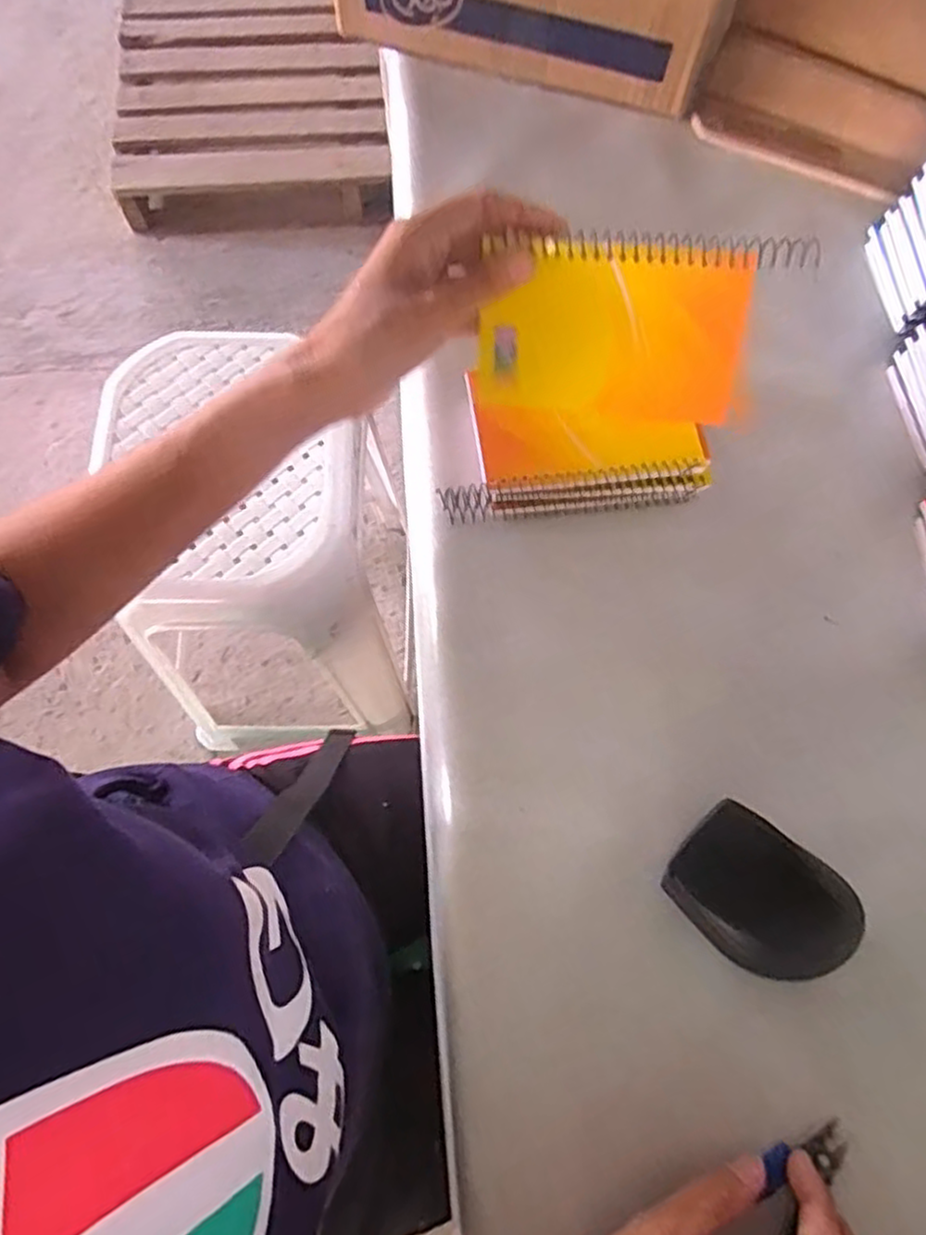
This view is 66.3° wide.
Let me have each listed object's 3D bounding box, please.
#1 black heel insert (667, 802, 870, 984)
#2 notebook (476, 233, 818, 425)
[{"bbox_3d":[0.150,0.142,0.357,0.083,0.032,0.061,36,72,11],"label":"black heel insert"},{"bbox_3d":[0.081,-0.143,0.358,0.146,0.085,0.010,7,31,11],"label":"notebook"}]

